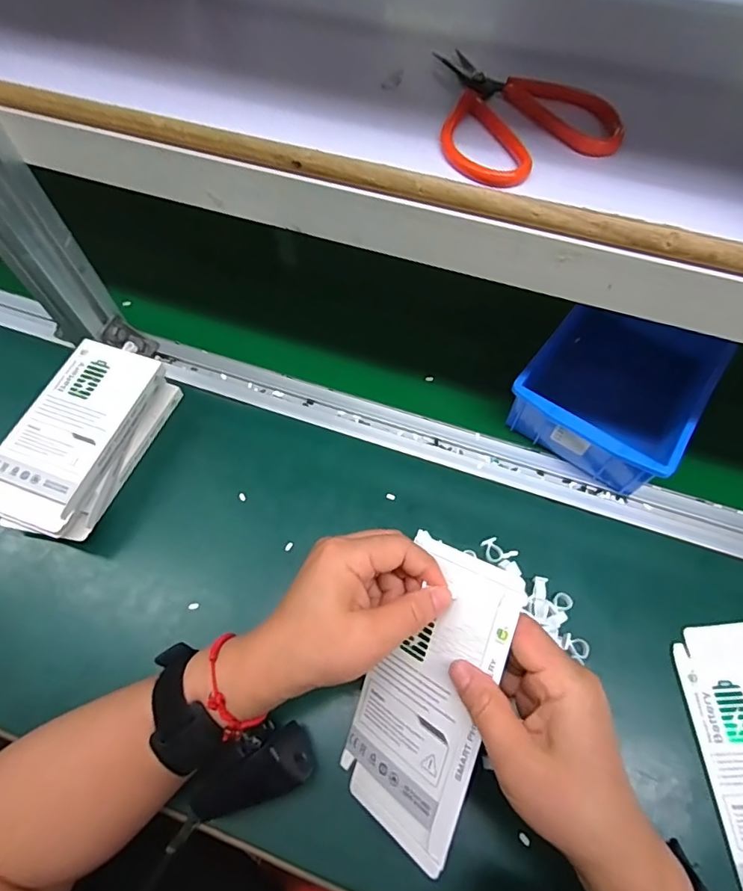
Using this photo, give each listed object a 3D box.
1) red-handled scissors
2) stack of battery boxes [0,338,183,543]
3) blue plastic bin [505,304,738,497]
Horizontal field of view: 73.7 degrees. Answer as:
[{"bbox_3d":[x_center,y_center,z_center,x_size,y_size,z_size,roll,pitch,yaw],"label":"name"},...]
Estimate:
[{"bbox_3d":[0.074,-0.190,0.283,0.088,0.015,0.112,-27,65,-14],"label":"red-handled scissors"},{"bbox_3d":[-0.240,-0.005,0.417,0.082,0.055,0.164,19,63,10],"label":"stack of battery boxes"},{"bbox_3d":[0.213,-0.051,0.440,0.131,0.072,0.168,34,67,17],"label":"blue plastic bin"}]

